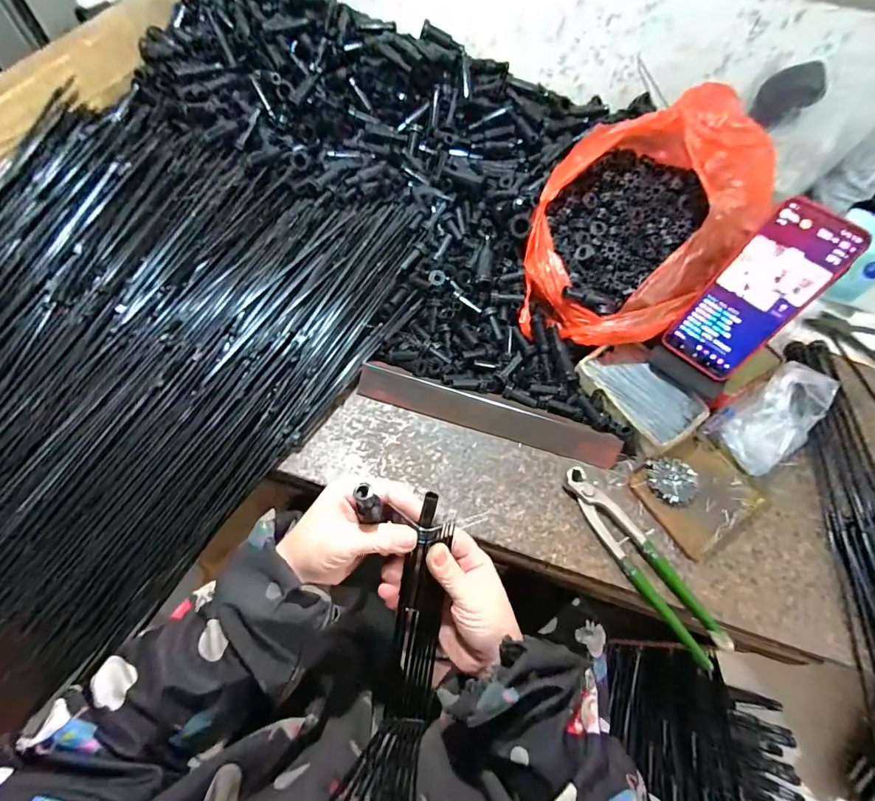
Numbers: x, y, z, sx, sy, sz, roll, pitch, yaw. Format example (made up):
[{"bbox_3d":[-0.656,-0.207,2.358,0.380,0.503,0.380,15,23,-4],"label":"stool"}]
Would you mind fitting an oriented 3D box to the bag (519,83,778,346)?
[{"bbox_3d":[0.219,-0.198,0.463,0.200,0.161,0.263,22,63,8],"label":"bag"}]

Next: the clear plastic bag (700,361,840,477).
[{"bbox_3d":[0.361,0.024,0.450,0.135,0.062,0.078,-30,68,-18],"label":"clear plastic bag"}]

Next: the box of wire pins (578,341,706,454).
[{"bbox_3d":[0.222,-0.007,0.461,0.089,0.029,0.132,-38,71,-20],"label":"box of wire pins"}]

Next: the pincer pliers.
[{"bbox_3d":[0.192,0.151,0.398,0.041,0.017,0.198,-33,69,-19],"label":"pincer pliers"}]

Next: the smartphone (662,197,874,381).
[{"bbox_3d":[0.306,-0.102,0.402,0.082,0.165,0.012,40,33,16],"label":"smartphone"}]

